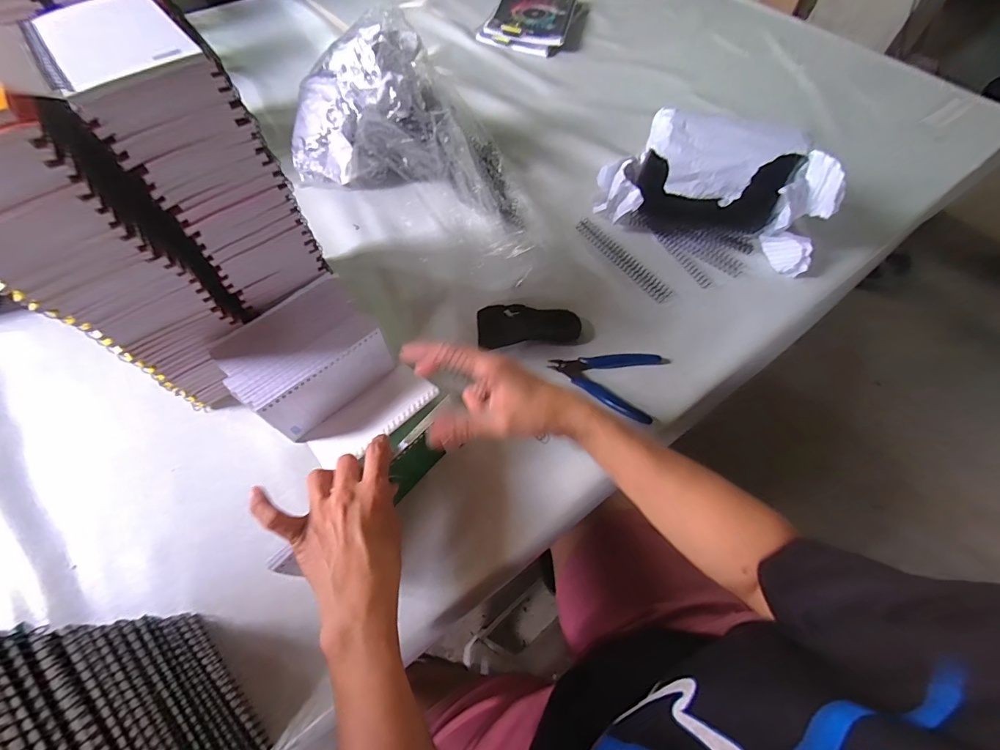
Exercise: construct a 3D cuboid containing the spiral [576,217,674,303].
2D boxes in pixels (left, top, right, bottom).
[{"bbox_3d":[0.163,-0.156,0.563,0.025,0.009,0.165,-32,67,-16],"label":"spiral"}]

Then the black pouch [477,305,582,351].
[{"bbox_3d":[0.034,-0.061,0.509,0.119,0.025,0.049,-4,62,-2],"label":"black pouch"}]

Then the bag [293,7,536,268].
[{"bbox_3d":[-0.120,-0.323,0.559,0.361,0.173,0.179,27,65,13],"label":"bag"}]

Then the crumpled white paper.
[{"bbox_3d":[0.270,-0.231,0.534,0.277,0.123,0.125,25,65,12],"label":"crumpled white paper"}]

